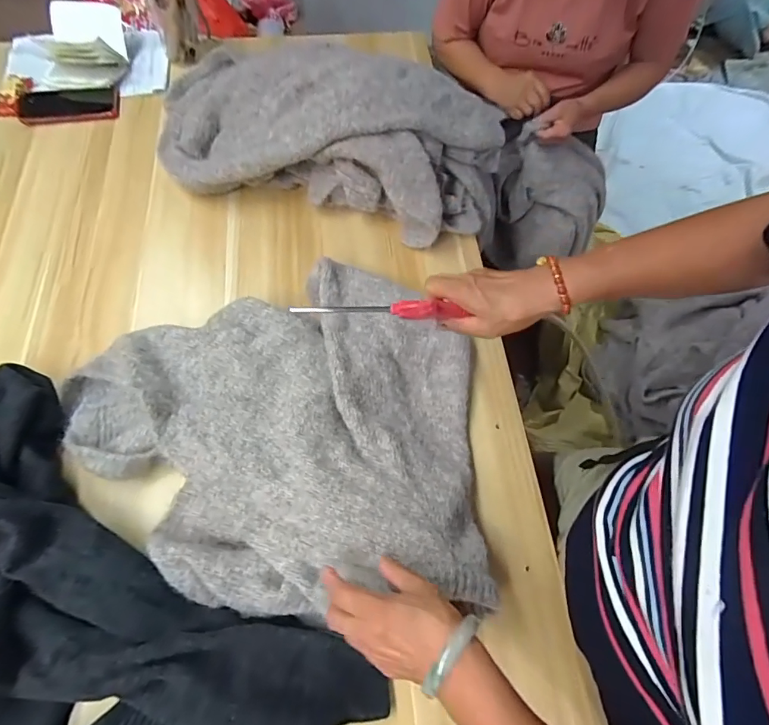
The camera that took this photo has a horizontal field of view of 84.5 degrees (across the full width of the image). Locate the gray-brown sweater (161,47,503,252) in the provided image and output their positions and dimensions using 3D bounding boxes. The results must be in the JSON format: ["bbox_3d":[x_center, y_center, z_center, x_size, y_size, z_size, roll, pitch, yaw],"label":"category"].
[{"bbox_3d":[-0.102,-0.403,0.694,0.600,0.131,0.317,17,67,5],"label":"gray-brown sweater"}]

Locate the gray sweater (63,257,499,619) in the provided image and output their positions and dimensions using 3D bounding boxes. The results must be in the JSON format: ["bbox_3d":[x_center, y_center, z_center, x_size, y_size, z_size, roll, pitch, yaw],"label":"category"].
[{"bbox_3d":[-0.140,0.060,0.531,0.508,0.079,0.421,2,67,-2],"label":"gray sweater"}]

